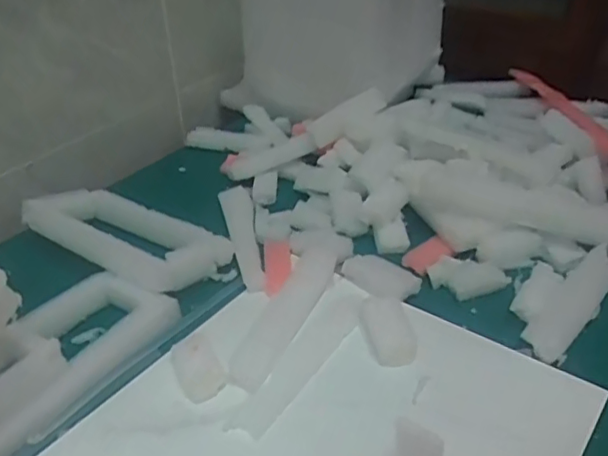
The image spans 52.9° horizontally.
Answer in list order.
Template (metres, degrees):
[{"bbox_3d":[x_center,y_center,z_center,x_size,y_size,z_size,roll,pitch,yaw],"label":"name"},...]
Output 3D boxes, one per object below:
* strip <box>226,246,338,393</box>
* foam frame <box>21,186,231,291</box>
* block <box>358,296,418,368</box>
[{"bbox_3d":[-0.016,0.070,0.522,0.041,0.014,0.166,14,38,19],"label":"strip"},{"bbox_3d":[-0.178,0.006,0.607,0.208,0.034,0.104,19,40,25],"label":"foam frame"},{"bbox_3d":[0.067,0.082,0.498,0.039,0.014,0.066,-6,36,-8],"label":"block"}]

